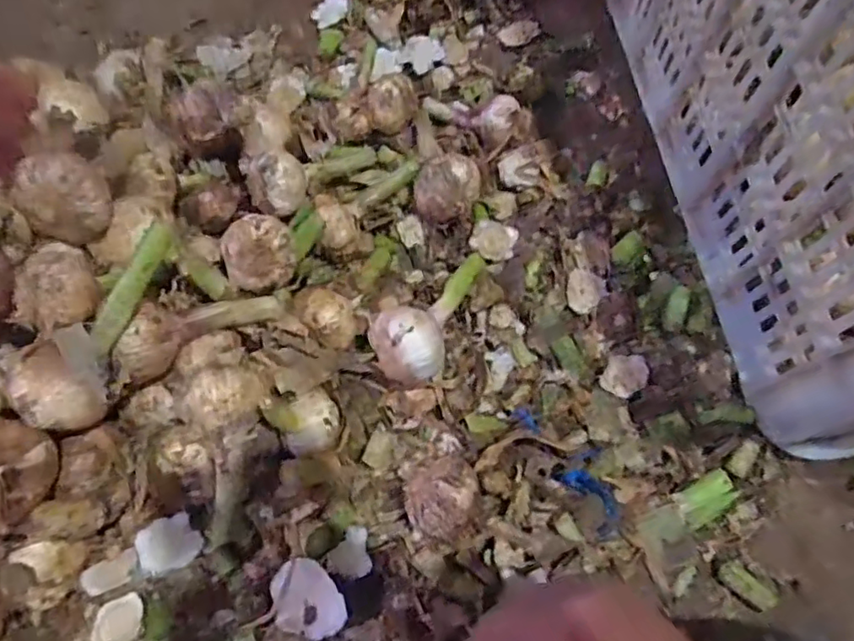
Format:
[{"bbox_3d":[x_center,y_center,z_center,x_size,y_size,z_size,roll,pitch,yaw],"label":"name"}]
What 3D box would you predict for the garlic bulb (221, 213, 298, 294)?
[{"bbox_3d":[-0.115,-0.043,0.415,0.049,0.049,0.041,-33,71,-9],"label":"garlic bulb"}]

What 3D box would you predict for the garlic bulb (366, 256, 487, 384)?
[{"bbox_3d":[0.010,-0.010,0.447,0.055,0.044,0.133,34,57,13],"label":"garlic bulb"}]

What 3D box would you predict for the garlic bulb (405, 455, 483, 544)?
[{"bbox_3d":[0.011,0.119,0.388,0.047,0.054,0.048,-1,69,2],"label":"garlic bulb"}]

